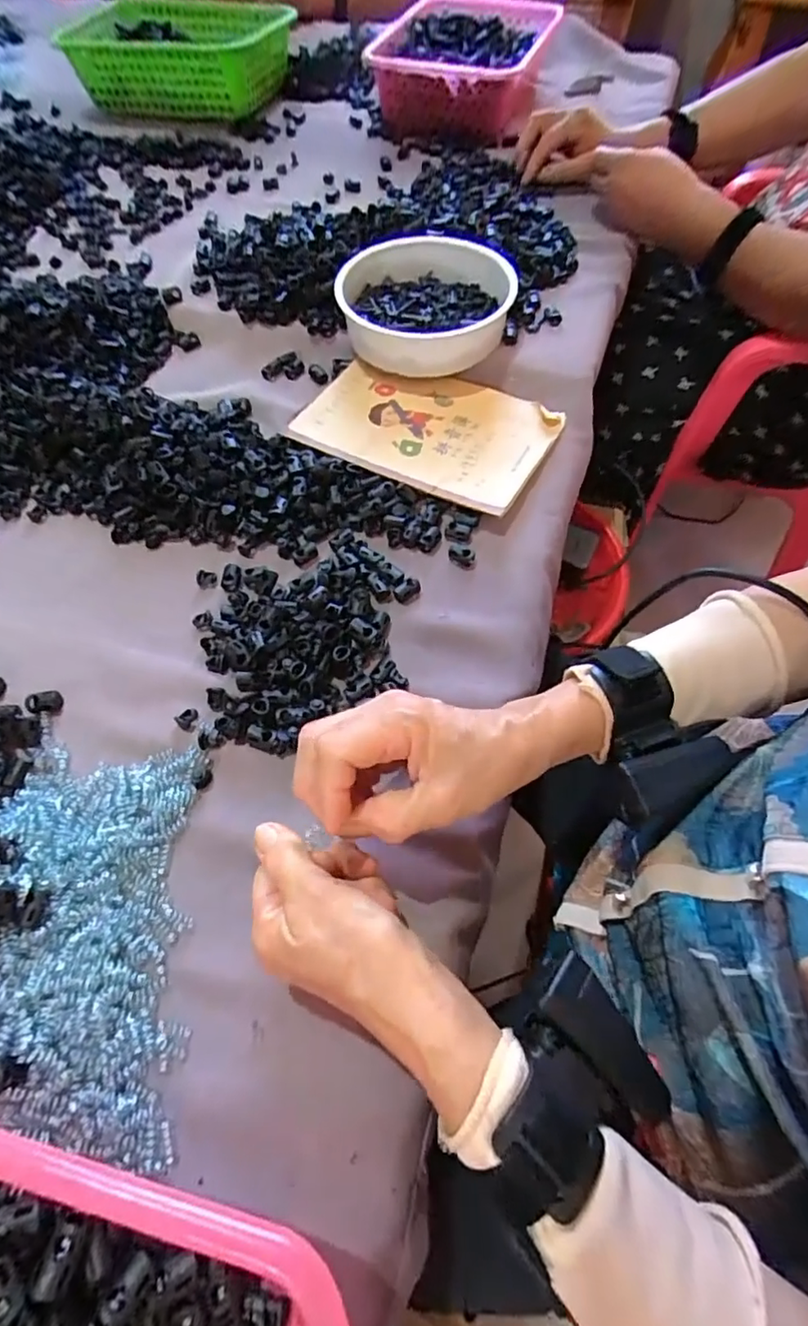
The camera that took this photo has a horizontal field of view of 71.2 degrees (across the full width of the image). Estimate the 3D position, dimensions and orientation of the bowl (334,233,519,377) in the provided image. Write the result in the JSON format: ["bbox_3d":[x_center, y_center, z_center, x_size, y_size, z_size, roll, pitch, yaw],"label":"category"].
[{"bbox_3d":[0.020,-0.344,0.541,0.155,0.051,0.172,-1,62,-1],"label":"bowl"}]

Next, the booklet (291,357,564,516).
[{"bbox_3d":[0.020,-0.211,0.497,0.208,0.006,0.142,26,65,13],"label":"booklet"}]

